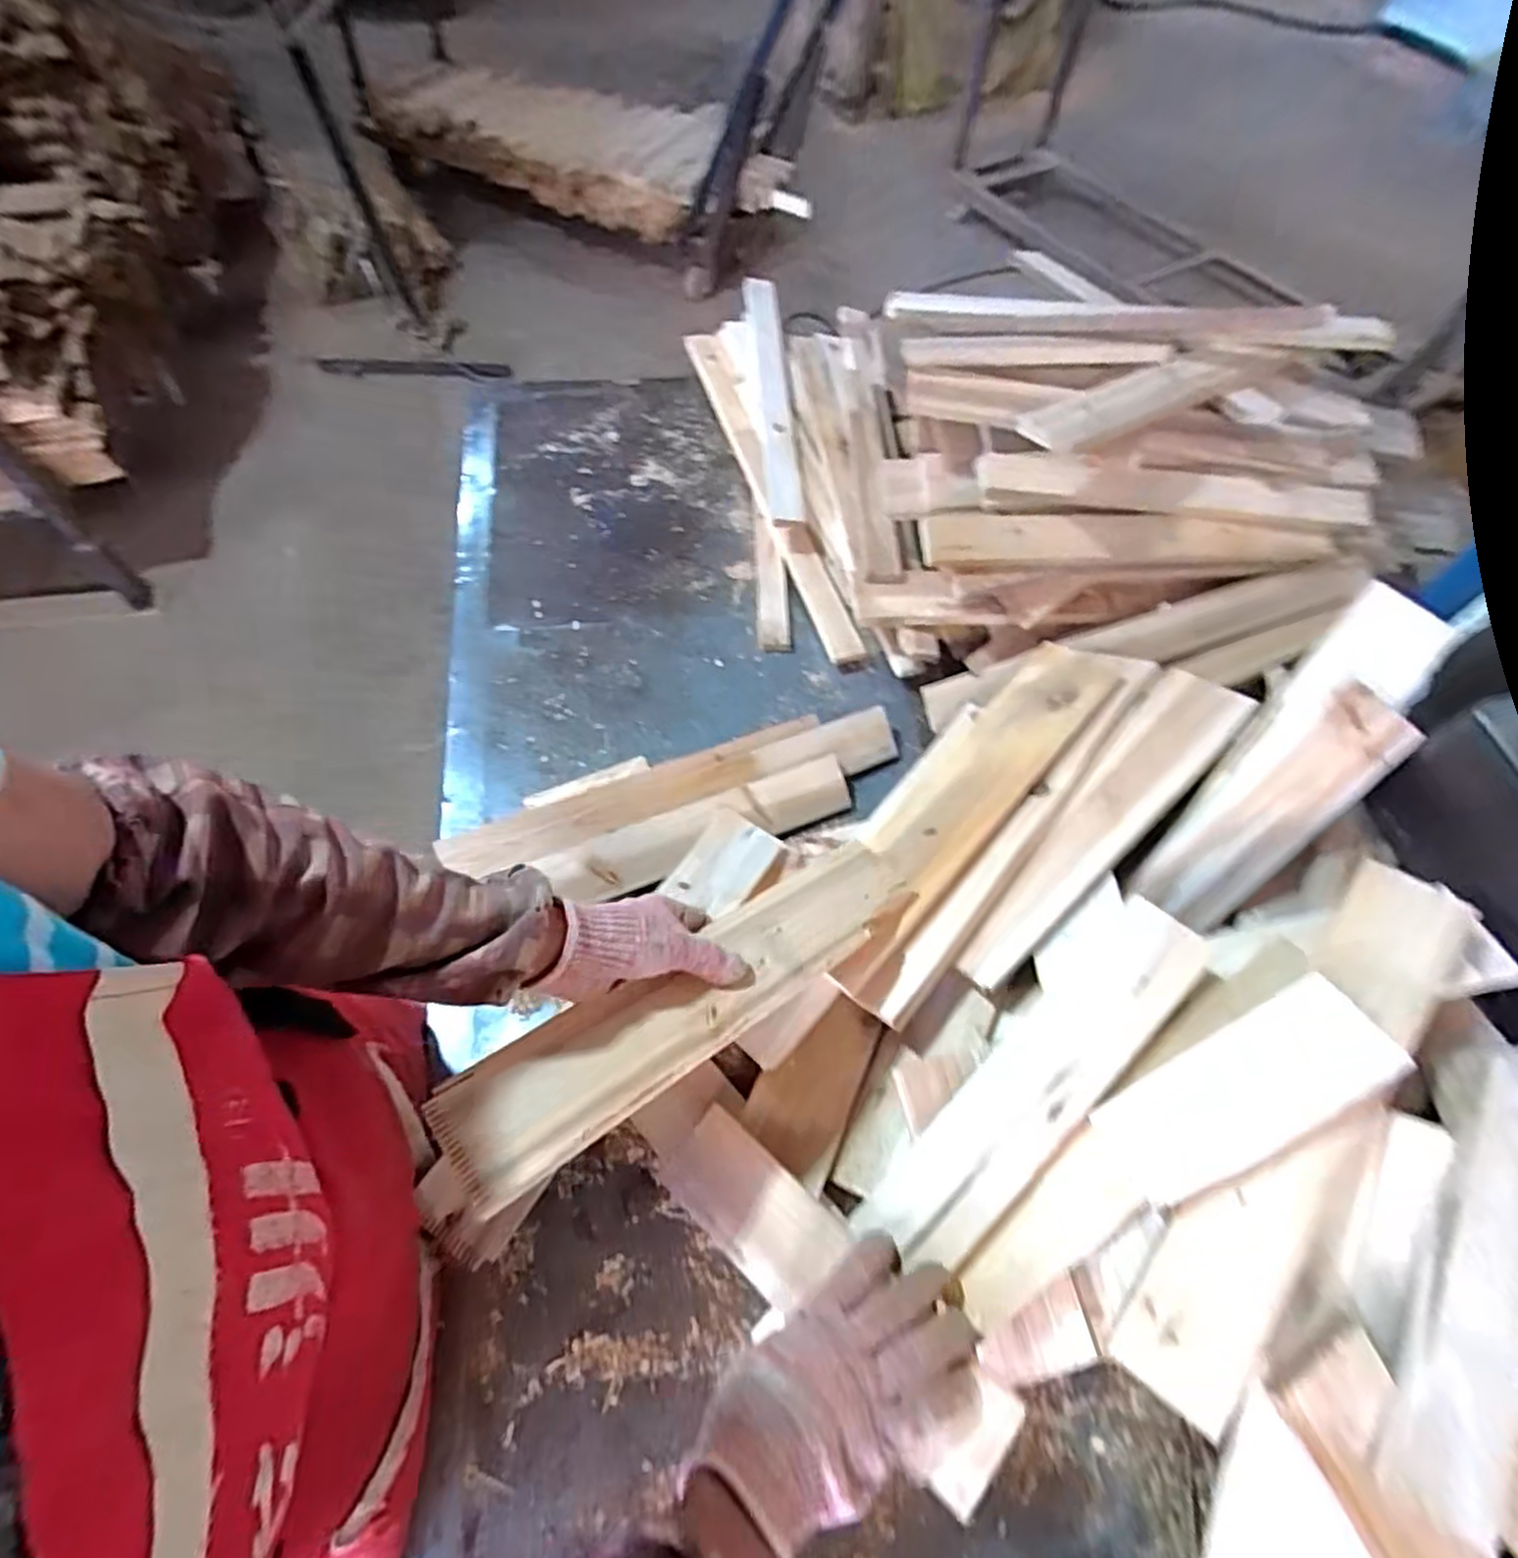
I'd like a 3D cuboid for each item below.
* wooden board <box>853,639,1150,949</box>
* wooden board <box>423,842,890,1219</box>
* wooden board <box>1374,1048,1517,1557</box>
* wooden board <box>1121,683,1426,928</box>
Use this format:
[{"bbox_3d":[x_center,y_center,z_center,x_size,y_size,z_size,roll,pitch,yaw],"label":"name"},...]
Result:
[{"bbox_3d":[0.214,-0.017,0.686,0.329,0.021,0.101,-45,60,-11],"label":"wooden board"},{"bbox_3d":[-0.036,0.146,0.520,0.370,0.016,0.076,-27,64,-36],"label":"wooden board"},{"bbox_3d":[0.455,0.299,0.452,0.073,0.019,0.290,31,77,7],"label":"wooden board"},{"bbox_3d":[0.434,0.027,0.628,0.083,0.025,0.237,46,104,20],"label":"wooden board"}]

